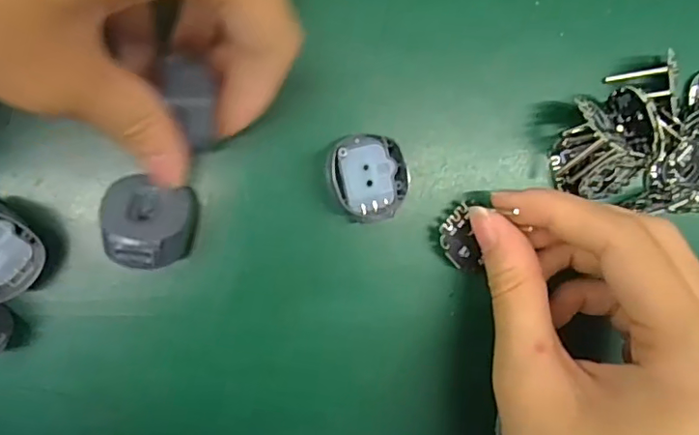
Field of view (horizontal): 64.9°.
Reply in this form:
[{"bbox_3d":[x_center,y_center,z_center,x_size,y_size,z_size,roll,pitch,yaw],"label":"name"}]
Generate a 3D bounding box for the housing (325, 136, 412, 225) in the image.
[{"bbox_3d":[0.006,-0.013,0.182,0.026,0.004,0.028,0,92,-10],"label":"housing"}]

